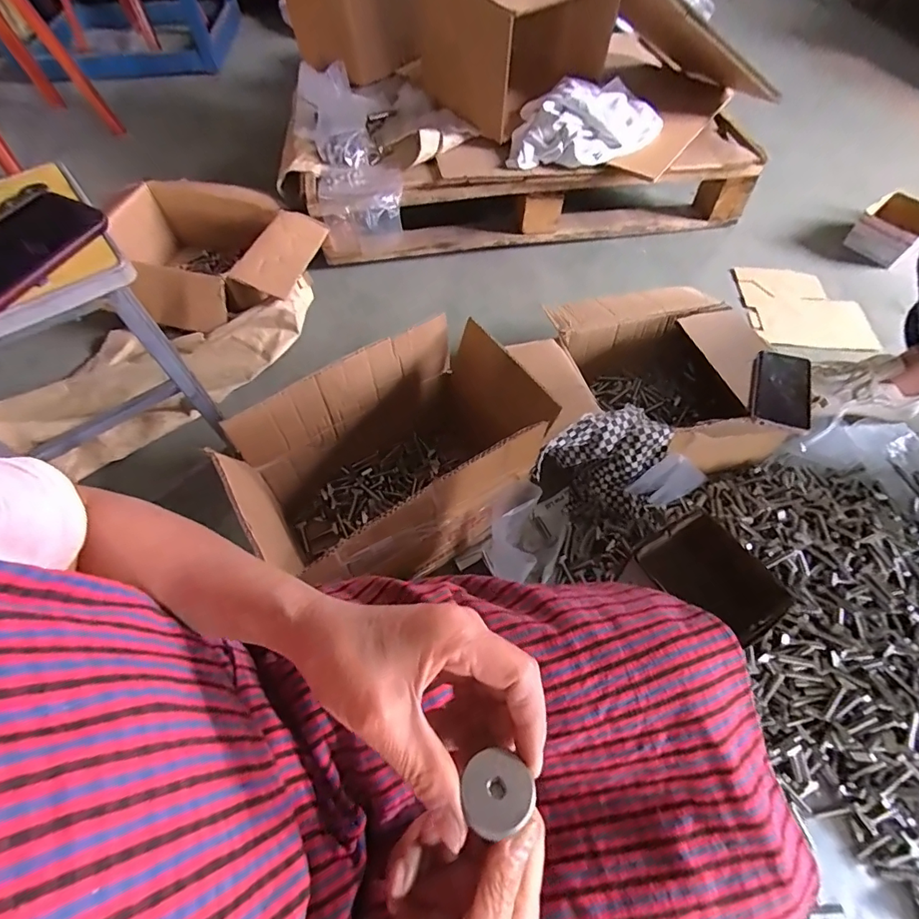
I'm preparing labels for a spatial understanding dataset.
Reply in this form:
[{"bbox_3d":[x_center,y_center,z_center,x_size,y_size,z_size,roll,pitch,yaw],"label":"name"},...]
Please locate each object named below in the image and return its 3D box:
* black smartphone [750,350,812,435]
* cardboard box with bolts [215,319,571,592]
[{"bbox_3d":[0.481,-0.107,0.683,0.075,0.015,0.154,23,59,9],"label":"black smartphone"},{"bbox_3d":[-0.094,0.023,0.669,0.385,0.274,0.246,-31,66,-21],"label":"cardboard box with bolts"}]

